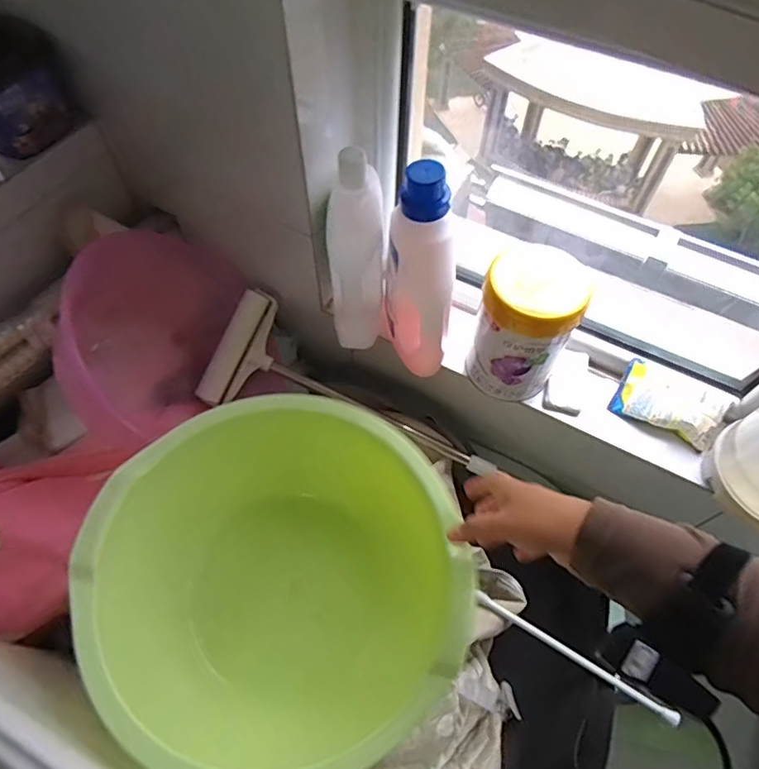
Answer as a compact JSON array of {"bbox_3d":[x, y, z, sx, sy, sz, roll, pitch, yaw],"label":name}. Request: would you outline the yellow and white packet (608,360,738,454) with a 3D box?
[{"bbox_3d":[0.422,0.026,0.774,0.143,0.039,0.087,25,63,14],"label":"yellow and white packet"}]

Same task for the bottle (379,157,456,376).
[{"bbox_3d":[0.049,-0.136,0.707,0.089,0.281,0.114,1,60,0],"label":"bottle"}]

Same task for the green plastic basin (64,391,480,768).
[{"bbox_3d":[-0.102,0.213,0.606,0.368,0.215,0.363,0,60,0],"label":"green plastic basin"}]

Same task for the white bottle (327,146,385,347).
[{"bbox_3d":[-0.029,-0.182,0.738,0.072,0.266,0.129,3,60,1],"label":"white bottle"}]

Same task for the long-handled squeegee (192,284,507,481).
[{"bbox_3d":[-0.046,0.039,0.879,0.496,0.109,0.176,28,63,1],"label":"long-handled squeegee"}]

